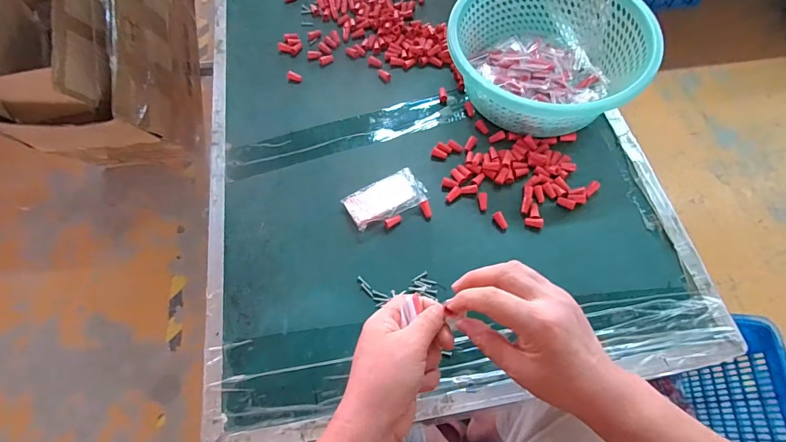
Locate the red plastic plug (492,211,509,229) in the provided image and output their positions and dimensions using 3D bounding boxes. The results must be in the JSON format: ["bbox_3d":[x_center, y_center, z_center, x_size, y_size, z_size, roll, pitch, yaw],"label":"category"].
[{"bbox_3d":[0.140,-0.001,0.530,0.012,0.010,0.024,-30,81,-13],"label":"red plastic plug"}]

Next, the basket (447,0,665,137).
[{"bbox_3d":[0.210,-0.242,0.595,0.255,0.113,0.240,0,64,0],"label":"basket"}]

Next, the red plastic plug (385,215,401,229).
[{"bbox_3d":[0.001,0.001,0.534,0.023,0.009,0.012,-22,66,-10],"label":"red plastic plug"}]

